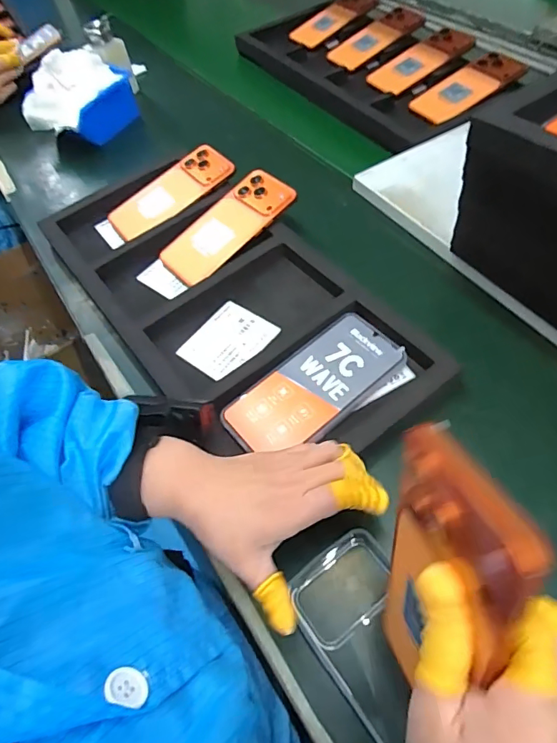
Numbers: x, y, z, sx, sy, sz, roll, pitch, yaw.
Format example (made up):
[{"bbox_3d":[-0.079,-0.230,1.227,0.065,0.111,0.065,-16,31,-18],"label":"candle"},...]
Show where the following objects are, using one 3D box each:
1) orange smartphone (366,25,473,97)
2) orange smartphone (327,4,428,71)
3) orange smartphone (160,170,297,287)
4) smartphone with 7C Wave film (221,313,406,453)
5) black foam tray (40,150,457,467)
[{"bbox_3d":[0.228,-0.491,0.723,0.166,0.015,0.088,-31,58,1],"label":"orange smartphone"},{"bbox_3d":[0.163,-0.570,0.779,0.153,0.018,0.084,-29,56,7],"label":"orange smartphone"},{"bbox_3d":[-0.060,-0.167,0.528,0.161,0.007,0.079,-46,65,-5],"label":"orange smartphone"},{"bbox_3d":[0.032,0.014,0.410,0.163,0.006,0.079,-34,59,-12],"label":"smartphone with 7C Wave film"},{"bbox_3d":[-0.073,-0.086,0.496,0.225,0.042,0.483,-36,60,-18],"label":"black foam tray"}]

